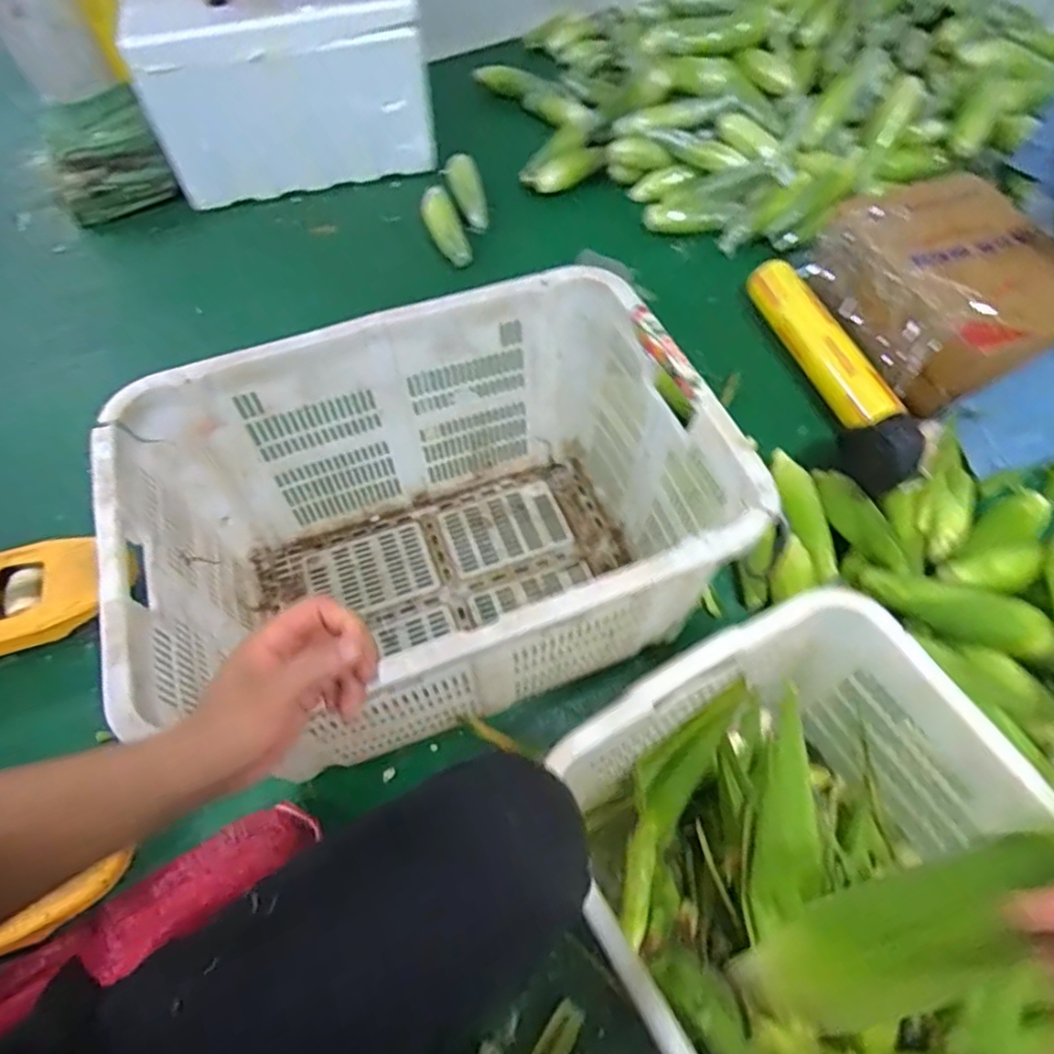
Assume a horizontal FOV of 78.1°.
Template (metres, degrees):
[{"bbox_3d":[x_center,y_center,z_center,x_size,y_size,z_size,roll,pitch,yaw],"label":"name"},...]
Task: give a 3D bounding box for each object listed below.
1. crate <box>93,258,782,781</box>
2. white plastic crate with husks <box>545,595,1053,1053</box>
[{"bbox_3d":[-0.119,0.012,0.882,0.683,0.382,0.474,-17,60,-11],"label":"crate"},{"bbox_3d":[0.323,0.435,0.651,0.418,0.282,0.608,-25,62,-15],"label":"white plastic crate with husks"}]

